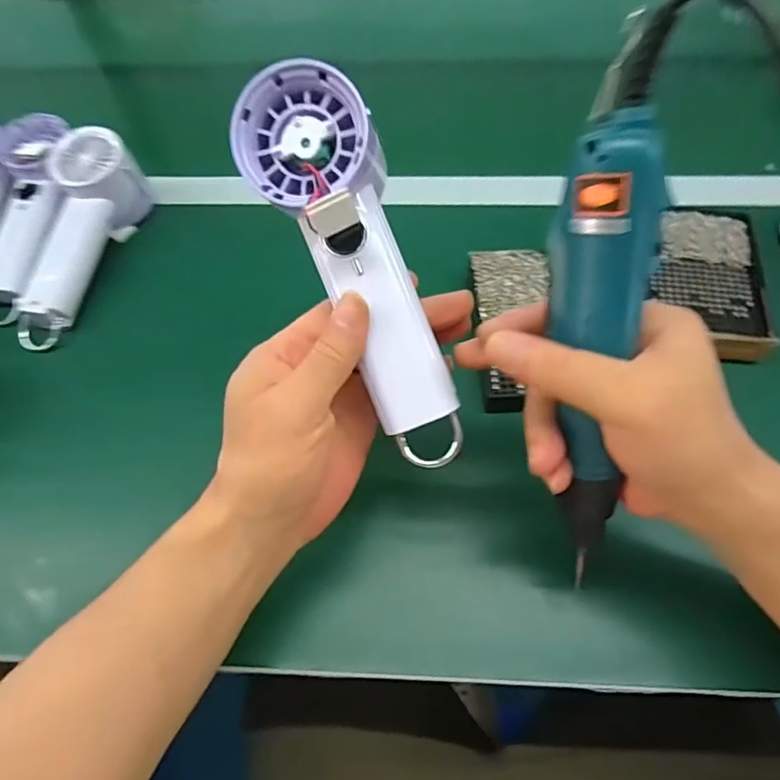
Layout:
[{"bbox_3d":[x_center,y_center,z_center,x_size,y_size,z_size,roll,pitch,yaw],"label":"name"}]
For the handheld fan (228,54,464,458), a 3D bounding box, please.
[{"bbox_3d":[-0.007,-0.056,0.250,0.067,0.038,0.191,-26,97,-11],"label":"handheld fan"}]

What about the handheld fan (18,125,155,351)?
[{"bbox_3d":[-0.271,-0.126,0.463,0.075,0.055,0.194,11,78,9],"label":"handheld fan"}]

